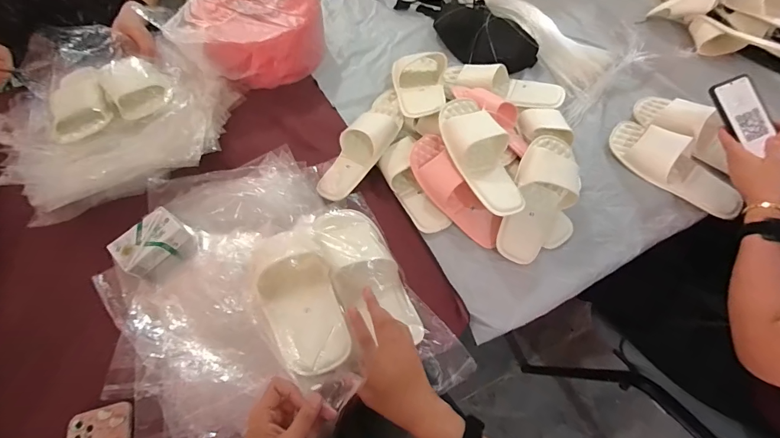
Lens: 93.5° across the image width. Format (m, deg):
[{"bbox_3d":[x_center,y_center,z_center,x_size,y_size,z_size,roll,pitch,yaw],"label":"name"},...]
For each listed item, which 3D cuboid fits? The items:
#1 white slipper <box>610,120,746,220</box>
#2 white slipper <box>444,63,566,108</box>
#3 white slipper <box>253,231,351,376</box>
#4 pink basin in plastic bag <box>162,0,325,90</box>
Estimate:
[{"bbox_3d":[0.531,-0.109,0.691,0.103,0.058,0.237,-40,67,-18],"label":"white slipper"},{"bbox_3d":[0.245,-0.294,0.792,0.255,0.060,0.109,14,63,9],"label":"white slipper"},{"bbox_3d":[-0.122,0.107,0.503,0.102,0.066,0.209,-23,61,-10],"label":"white slipper"},{"bbox_3d":[-0.329,-0.441,0.869,0.271,0.141,0.313,40,70,21],"label":"pink basin in plastic bag"}]

